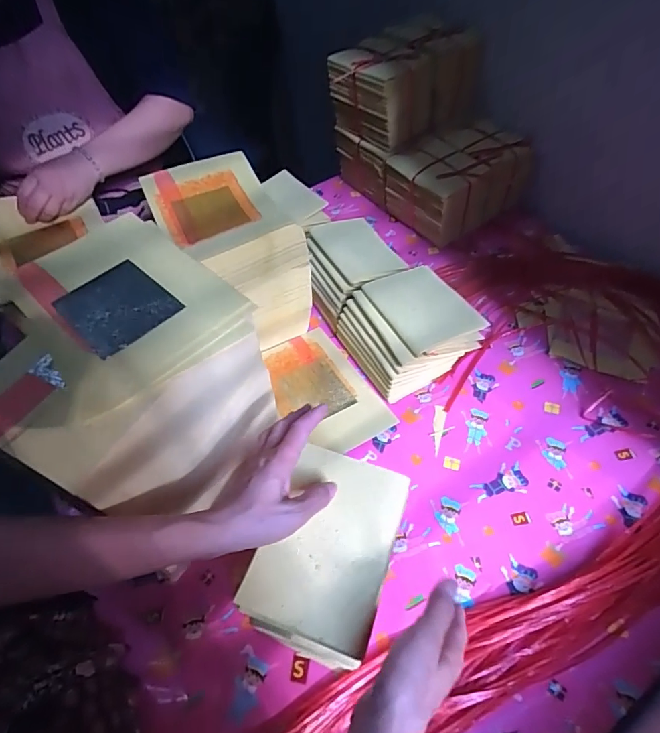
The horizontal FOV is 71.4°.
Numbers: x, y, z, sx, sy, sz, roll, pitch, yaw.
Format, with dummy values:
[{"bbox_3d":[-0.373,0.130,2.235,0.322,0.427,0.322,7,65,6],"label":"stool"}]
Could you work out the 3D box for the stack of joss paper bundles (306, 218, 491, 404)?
[{"bbox_3d":[0.080,-0.111,0.758,0.165,0.106,0.327,-23,56,-18],"label":"stack of joss paper bundles"}]

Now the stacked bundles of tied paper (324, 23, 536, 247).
[{"bbox_3d":[0.189,-0.444,0.889,0.260,0.267,0.330,-27,57,-21],"label":"stacked bundles of tied paper"}]

